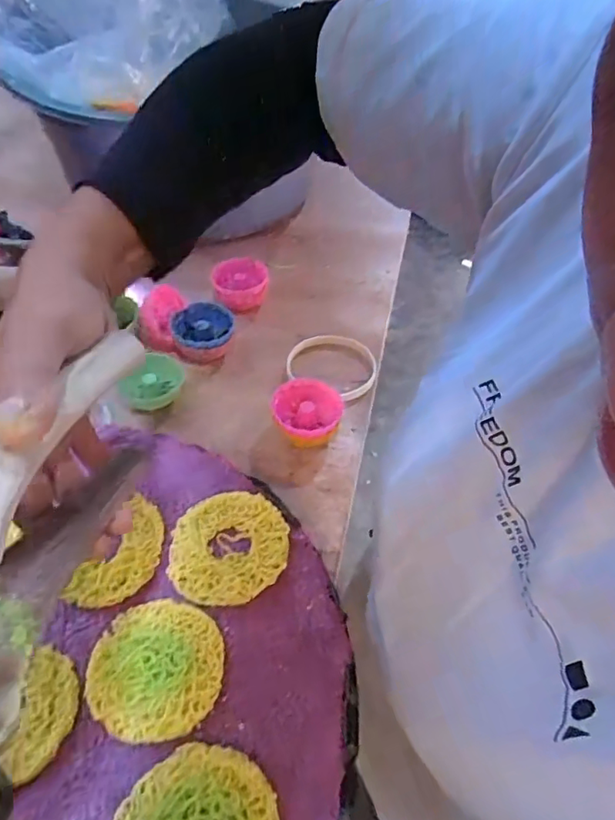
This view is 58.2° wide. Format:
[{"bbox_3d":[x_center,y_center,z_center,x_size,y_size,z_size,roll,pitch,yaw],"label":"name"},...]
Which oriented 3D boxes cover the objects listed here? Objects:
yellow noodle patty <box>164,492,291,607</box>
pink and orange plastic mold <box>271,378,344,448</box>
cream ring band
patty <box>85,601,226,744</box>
[{"bbox_3d":[-0.053,0.091,0.376,0.077,0.008,0.077,4,51,0],"label":"yellow noodle patty"},{"bbox_3d":[-0.001,0.005,0.497,0.061,0.035,0.063,2,51,-2],"label":"pink and orange plastic mold"},{"bbox_3d":[0.026,-0.048,0.564,0.090,0.016,0.084,2,51,-2],"label":"cream ring band"},{"bbox_3d":[-0.089,0.151,0.326,0.076,0.006,0.076,2,51,-2],"label":"patty"}]

